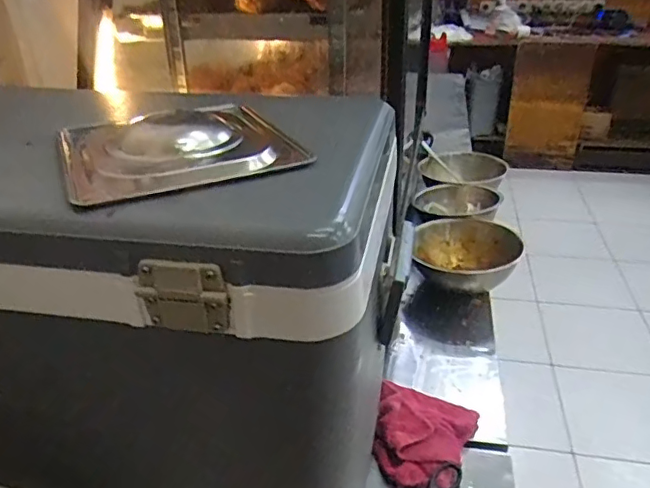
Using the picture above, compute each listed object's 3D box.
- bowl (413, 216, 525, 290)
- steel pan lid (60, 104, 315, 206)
[{"bbox_3d":[0.241,0.025,0.984,0.172,0.082,0.172,-1,29,0],"label":"bowl"},{"bbox_3d":[-0.110,-0.076,0.428,0.164,0.024,0.150,-12,31,-18],"label":"steel pan lid"}]

